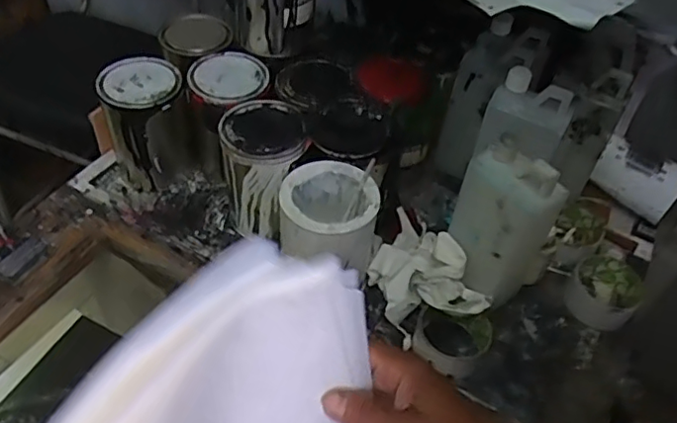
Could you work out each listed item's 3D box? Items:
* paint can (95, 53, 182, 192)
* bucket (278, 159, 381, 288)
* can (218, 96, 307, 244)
[{"bbox_3d":[-0.263,-0.118,0.810,0.099,0.154,0.108,3,47,-3],"label":"paint can"},{"bbox_3d":[-0.012,0.016,0.695,0.107,0.121,0.105,3,47,-3],"label":"bucket"},{"bbox_3d":[-0.094,-0.049,0.757,0.099,0.164,0.104,3,47,-3],"label":"can"}]

